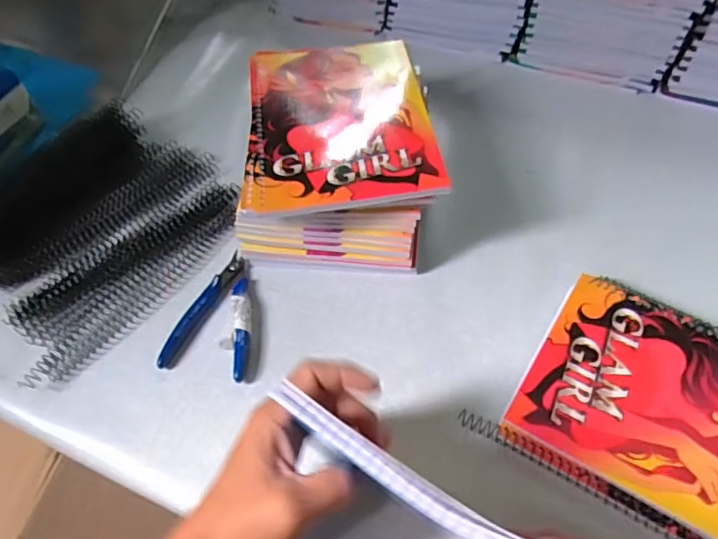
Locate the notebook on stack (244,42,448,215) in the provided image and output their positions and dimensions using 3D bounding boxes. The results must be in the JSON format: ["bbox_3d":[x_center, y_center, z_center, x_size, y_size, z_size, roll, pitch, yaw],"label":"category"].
[{"bbox_3d":[-0.018,-0.132,0.465,0.149,0.012,0.201,-5,55,-1],"label":"notebook on stack"}]

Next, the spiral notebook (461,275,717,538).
[{"bbox_3d":[0.220,0.103,0.378,0.206,0.025,0.160,29,61,20],"label":"spiral notebook"}]

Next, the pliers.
[{"bbox_3d":[-0.114,0.033,0.455,0.066,0.013,0.111,8,56,8],"label":"pliers"}]

